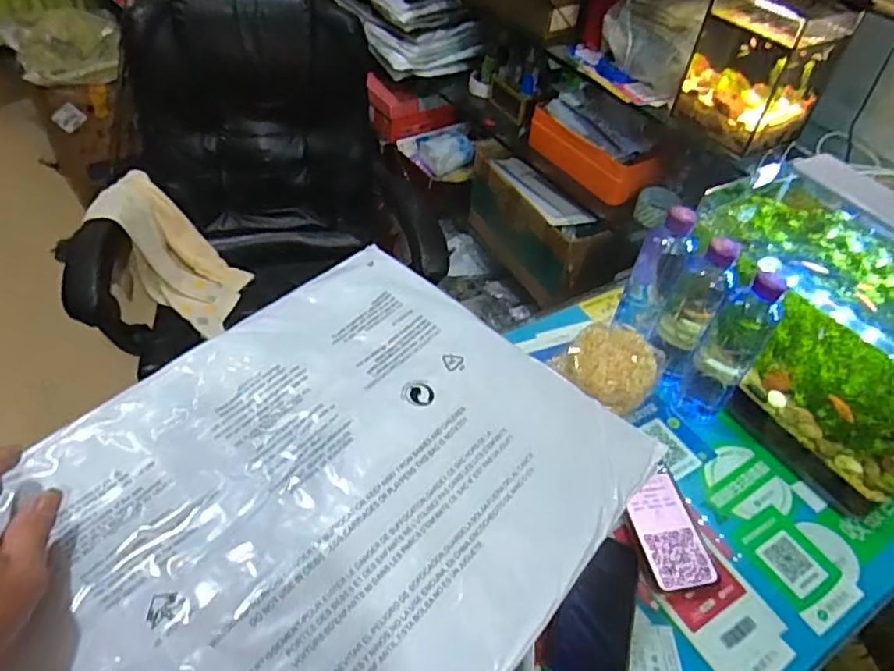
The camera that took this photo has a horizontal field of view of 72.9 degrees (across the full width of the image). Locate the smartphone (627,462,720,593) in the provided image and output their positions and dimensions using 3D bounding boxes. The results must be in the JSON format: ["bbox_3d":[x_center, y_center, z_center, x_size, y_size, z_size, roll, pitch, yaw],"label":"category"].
[{"bbox_3d":[0.237,0.206,0.654,0.074,0.010,0.131,-5,48,-12],"label":"smartphone"}]

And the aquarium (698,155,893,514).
[{"bbox_3d":[0.472,-0.011,0.759,0.280,0.214,0.367,-19,52,-24],"label":"aquarium"}]

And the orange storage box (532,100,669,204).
[{"bbox_3d":[0.311,-0.393,1.310,0.110,0.091,0.304,-24,54,-27],"label":"orange storage box"}]

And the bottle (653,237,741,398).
[{"bbox_3d":[0.293,-0.019,0.734,0.061,0.209,0.066,22,48,14],"label":"bottle"}]

